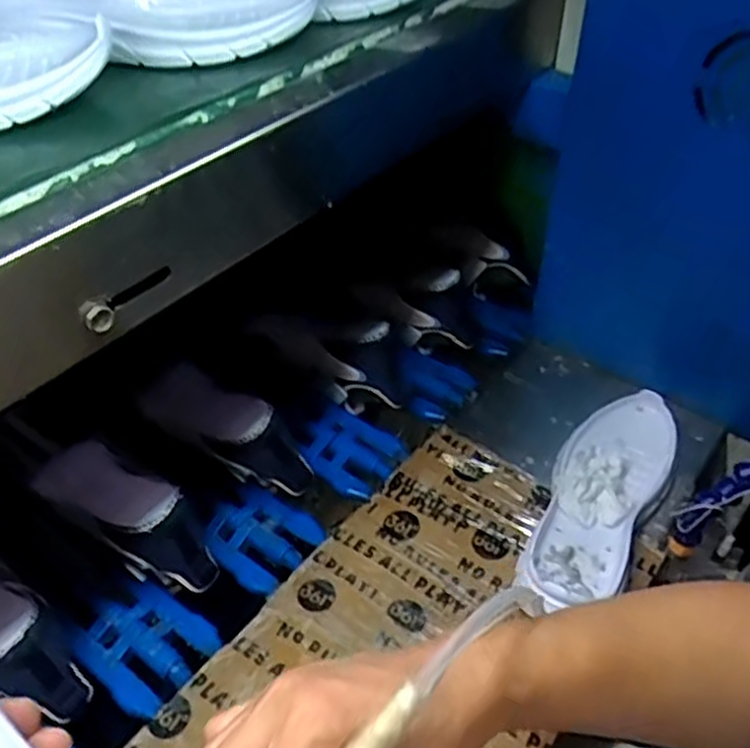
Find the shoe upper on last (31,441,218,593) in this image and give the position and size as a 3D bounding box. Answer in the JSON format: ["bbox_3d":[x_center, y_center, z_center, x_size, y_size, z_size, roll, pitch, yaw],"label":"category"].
[{"bbox_3d":[-0.237,0.116,0.673,0.220,0.076,0.080,33,53,25],"label":"shoe upper on last"}]

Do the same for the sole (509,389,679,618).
[{"bbox_3d":[0.211,0.114,0.685,0.097,0.056,0.285,27,51,20],"label":"sole"}]

